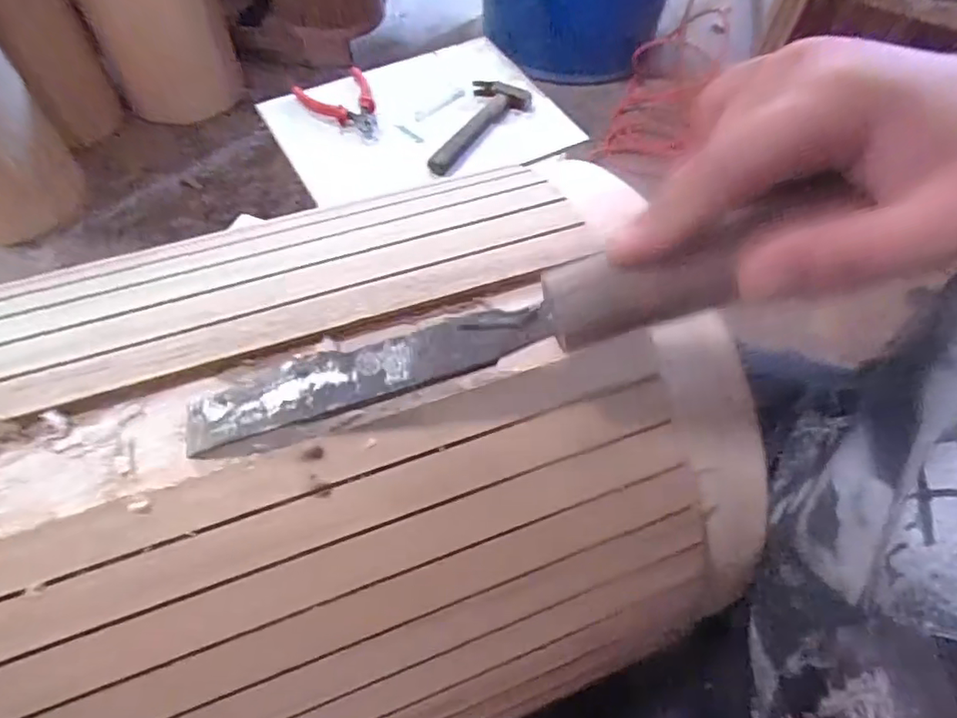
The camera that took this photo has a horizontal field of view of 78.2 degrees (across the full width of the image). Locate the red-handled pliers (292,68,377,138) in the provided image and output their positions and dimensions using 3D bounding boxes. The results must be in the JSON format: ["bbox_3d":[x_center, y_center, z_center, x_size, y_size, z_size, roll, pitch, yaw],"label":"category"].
[{"bbox_3d":[-0.184,-0.370,0.847,0.109,0.018,0.155,-33,65,-21],"label":"red-handled pliers"}]

